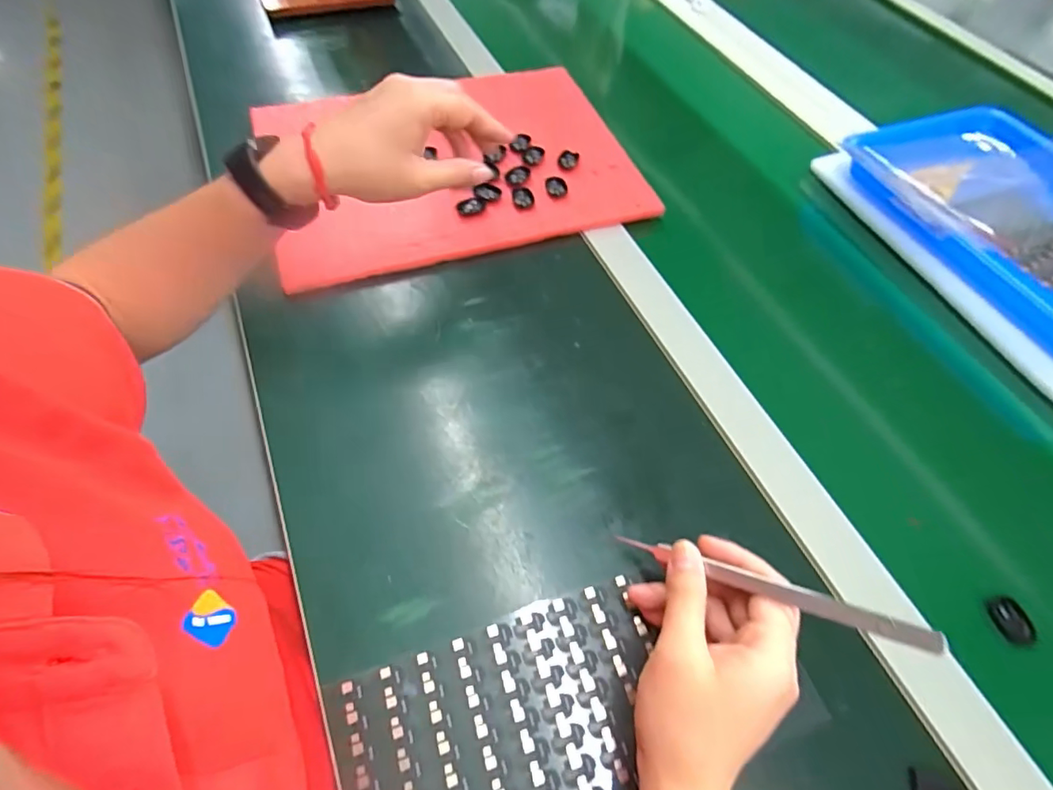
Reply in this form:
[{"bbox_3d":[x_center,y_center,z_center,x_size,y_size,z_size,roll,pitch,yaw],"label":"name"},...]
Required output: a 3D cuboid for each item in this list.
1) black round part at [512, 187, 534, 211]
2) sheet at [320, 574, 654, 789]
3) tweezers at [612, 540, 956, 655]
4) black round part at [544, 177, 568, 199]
[{"bbox_3d":[-0.003,-0.181,0.483,0.020,0.007,0.024,0,57,-5],"label":"black round part"},{"bbox_3d":[-0.007,0.179,0.278,0.175,0.004,0.107,-16,61,-14],"label":"sheet"},{"bbox_3d":[0.115,0.096,0.267,0.154,0.006,0.010,7,52,43],"label":"tweezers"},{"bbox_3d":[0.028,-0.196,0.494,0.021,0.007,0.027,1,57,-5],"label":"black round part"}]

